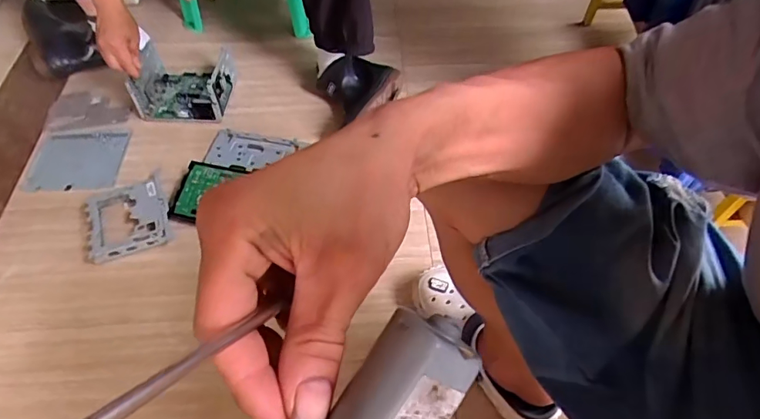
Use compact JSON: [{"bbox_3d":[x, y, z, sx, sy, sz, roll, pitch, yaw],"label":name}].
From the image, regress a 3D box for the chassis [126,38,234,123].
[{"bbox_3d":[-0.415,-0.269,0.995,0.191,0.087,0.152,2,57,1],"label":"chassis"}]

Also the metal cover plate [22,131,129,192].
[{"bbox_3d":[-0.606,-0.101,0.944,0.180,0.009,0.143,-2,57,-1],"label":"metal cover plate"}]

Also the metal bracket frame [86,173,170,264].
[{"bbox_3d":[-0.452,0.017,0.844,0.131,0.022,0.145,-19,59,-12],"label":"metal bracket frame"}]

